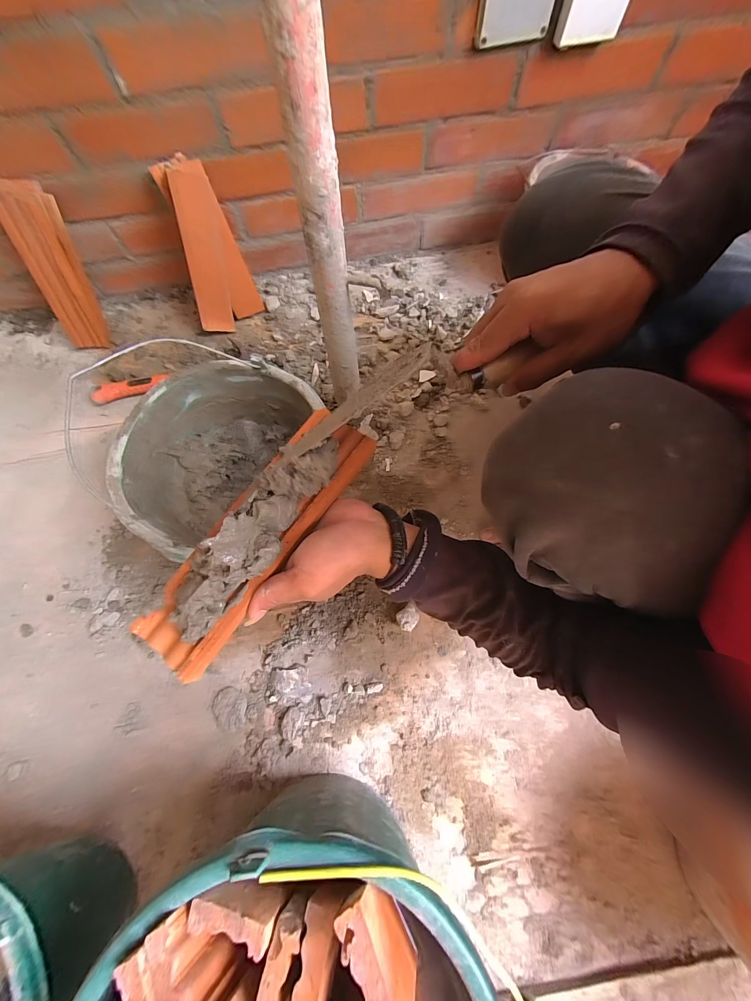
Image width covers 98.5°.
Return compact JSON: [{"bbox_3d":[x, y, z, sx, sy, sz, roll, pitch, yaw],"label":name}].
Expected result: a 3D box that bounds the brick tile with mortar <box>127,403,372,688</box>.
[{"bbox_3d":[-0.091,0.019,0.245,0.066,0.048,0.224,36,80,13],"label":"brick tile with mortar"}]

